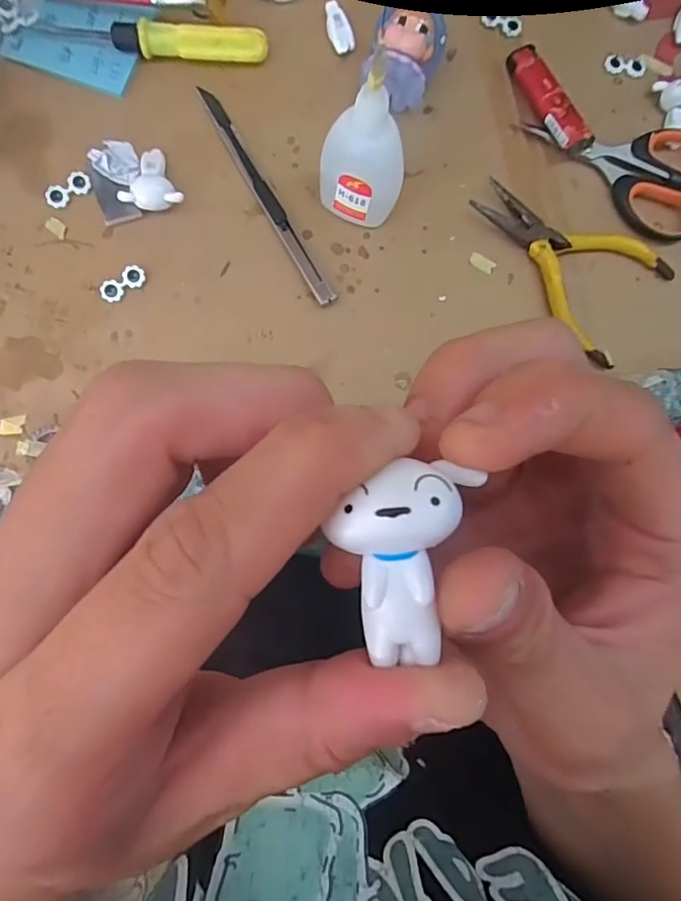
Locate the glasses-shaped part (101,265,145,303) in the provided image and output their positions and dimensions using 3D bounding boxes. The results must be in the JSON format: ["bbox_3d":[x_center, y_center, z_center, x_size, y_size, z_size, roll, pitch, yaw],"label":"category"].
[{"bbox_3d":[-0.123,-0.094,0.301,0.027,0.005,0.013,-37,86,-7],"label":"glasses-shaped part"}]

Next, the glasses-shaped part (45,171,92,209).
[{"bbox_3d":[-0.156,-0.150,0.306,0.026,0.004,0.014,-31,86,-6],"label":"glasses-shaped part"}]

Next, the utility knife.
[{"bbox_3d":[-0.044,-0.150,0.312,0.011,0.007,0.150,-30,86,-6],"label":"utility knife"}]

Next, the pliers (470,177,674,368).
[{"bbox_3d":[0.133,-0.117,0.316,0.117,0.012,0.073,42,83,2],"label":"pliers"}]

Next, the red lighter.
[{"bbox_3d":[0.124,-0.212,0.323,0.017,0.020,0.076,-25,85,-6],"label":"red lighter"}]

